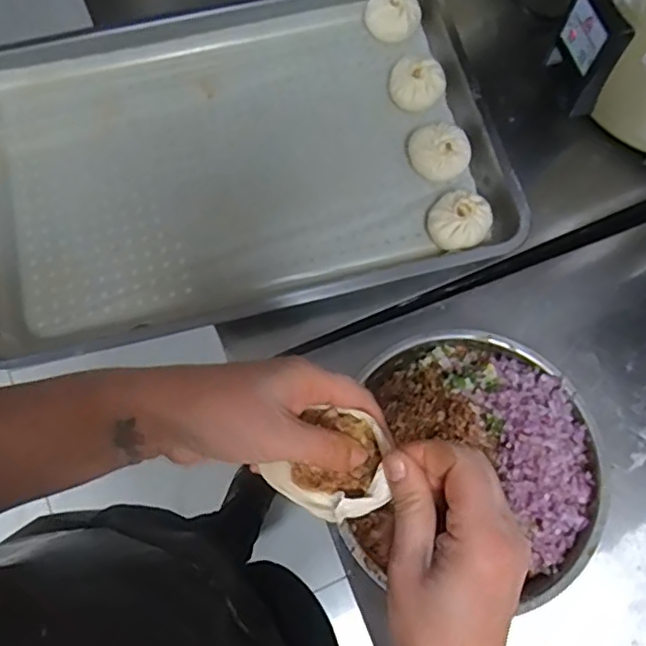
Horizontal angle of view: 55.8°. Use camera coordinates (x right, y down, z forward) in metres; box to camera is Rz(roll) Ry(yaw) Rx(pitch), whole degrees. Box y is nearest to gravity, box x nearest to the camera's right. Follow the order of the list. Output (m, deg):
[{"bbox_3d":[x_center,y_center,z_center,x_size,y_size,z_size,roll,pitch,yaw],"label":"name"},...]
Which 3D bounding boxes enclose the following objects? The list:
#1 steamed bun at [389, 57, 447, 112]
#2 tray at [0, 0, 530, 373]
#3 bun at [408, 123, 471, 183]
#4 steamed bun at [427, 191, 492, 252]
[{"bbox_3d":[0.111,-0.282,0.723,0.064,0.045,0.062,4,74,1],"label":"steamed bun"},{"bbox_3d":[-0.107,-0.191,0.695,0.584,0.055,0.397,-13,74,-4],"label":"tray"},{"bbox_3d":[0.132,-0.195,0.700,0.068,0.039,0.067,1,74,0],"label":"bun"},{"bbox_3d":[0.148,-0.108,0.667,0.062,0.040,0.067,0,74,0],"label":"steamed bun"}]

